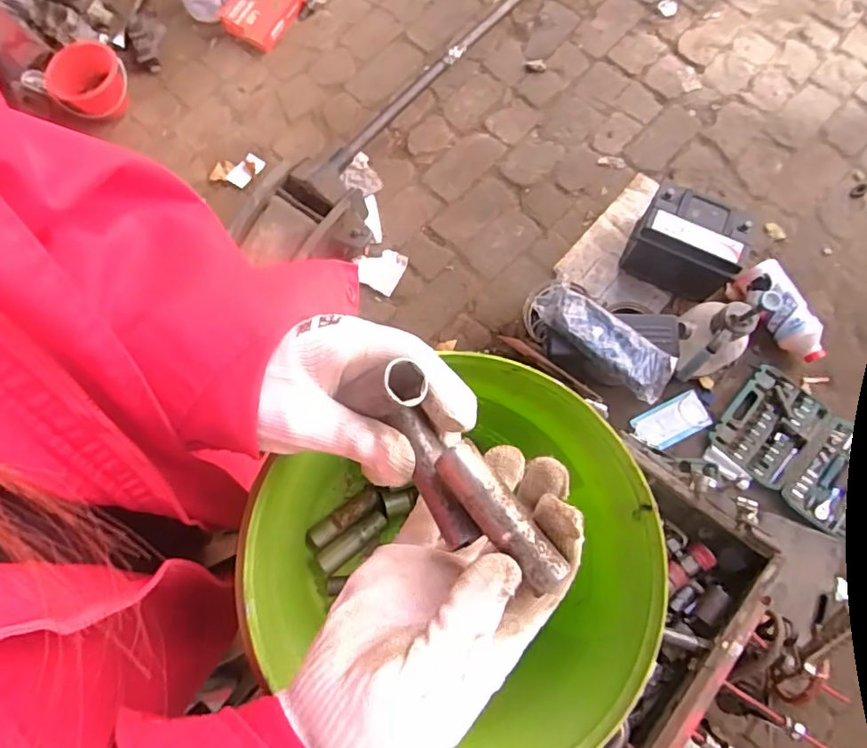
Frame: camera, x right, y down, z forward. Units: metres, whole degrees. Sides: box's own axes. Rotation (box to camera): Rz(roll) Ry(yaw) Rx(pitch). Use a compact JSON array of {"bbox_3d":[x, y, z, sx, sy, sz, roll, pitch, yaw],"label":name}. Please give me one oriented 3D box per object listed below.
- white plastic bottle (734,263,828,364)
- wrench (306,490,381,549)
[{"bbox_3d":[0.827,-0.145,1.343,0.098,0.091,0.257,-32,77,-6],"label":"white plastic bottle"},{"bbox_3d":[-0.090,0.145,0.568,0.080,0.019,0.024,-33,78,-6],"label":"wrench"}]

